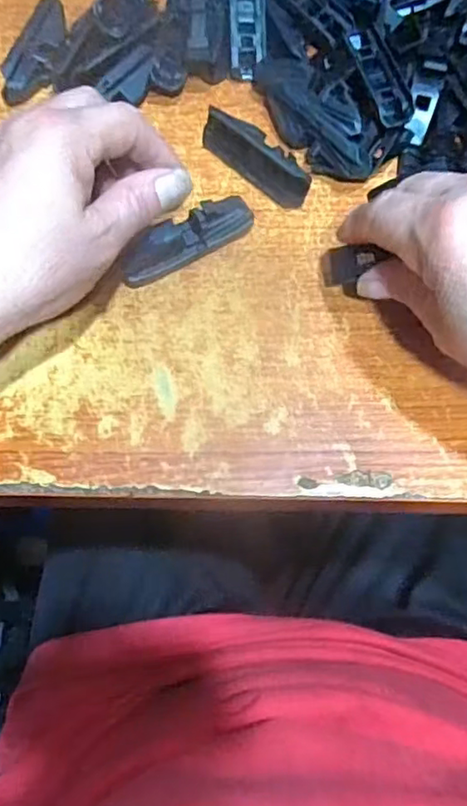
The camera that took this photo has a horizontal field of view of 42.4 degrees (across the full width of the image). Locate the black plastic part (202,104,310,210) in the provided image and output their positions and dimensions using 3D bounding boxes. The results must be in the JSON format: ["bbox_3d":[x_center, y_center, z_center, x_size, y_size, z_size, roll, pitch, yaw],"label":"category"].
[{"bbox_3d":[0.013,-0.137,0.331,0.072,0.017,0.021,41,75,14],"label":"black plastic part"}]

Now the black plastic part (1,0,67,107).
[{"bbox_3d":[-0.113,-0.206,0.354,0.022,0.021,0.068,19,71,7],"label":"black plastic part"}]

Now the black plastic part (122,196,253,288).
[{"bbox_3d":[-0.024,-0.084,0.308,0.072,0.020,0.015,-30,72,-5],"label":"black plastic part"}]

